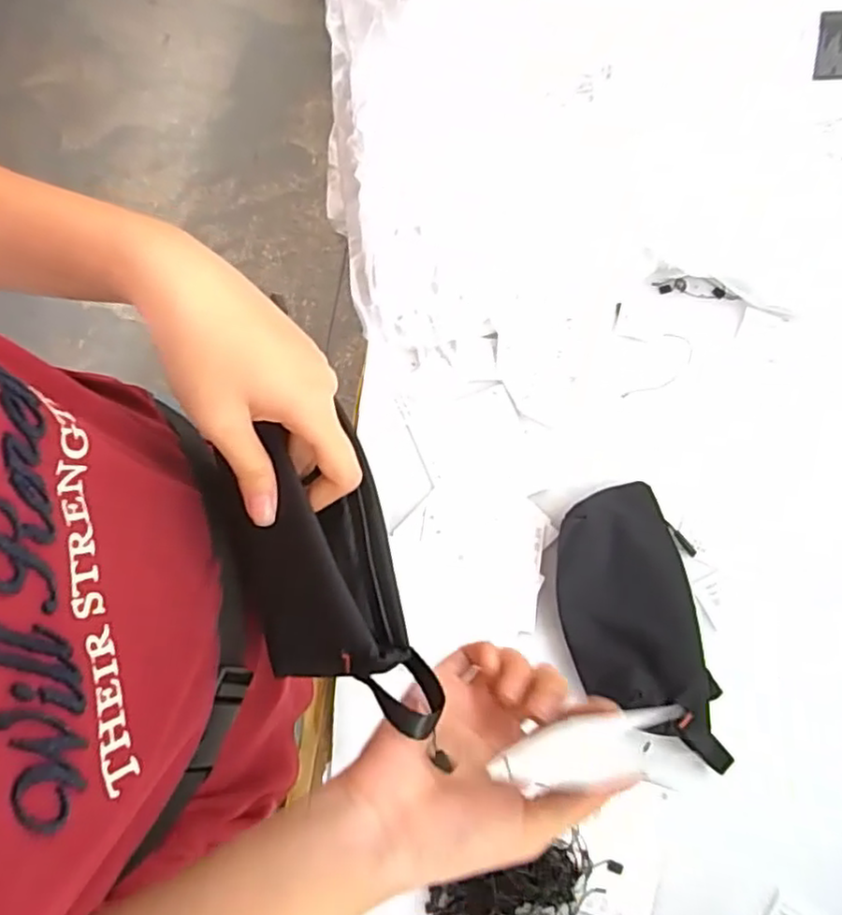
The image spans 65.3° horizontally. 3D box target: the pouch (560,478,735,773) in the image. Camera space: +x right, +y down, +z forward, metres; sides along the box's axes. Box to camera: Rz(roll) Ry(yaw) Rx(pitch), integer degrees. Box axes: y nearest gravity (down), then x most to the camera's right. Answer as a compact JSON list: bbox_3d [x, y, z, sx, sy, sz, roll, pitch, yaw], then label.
[{"bbox_3d":[0.161,0.112,0.512,0.109,0.050,0.181,-4,75,2],"label":"pouch"}]

